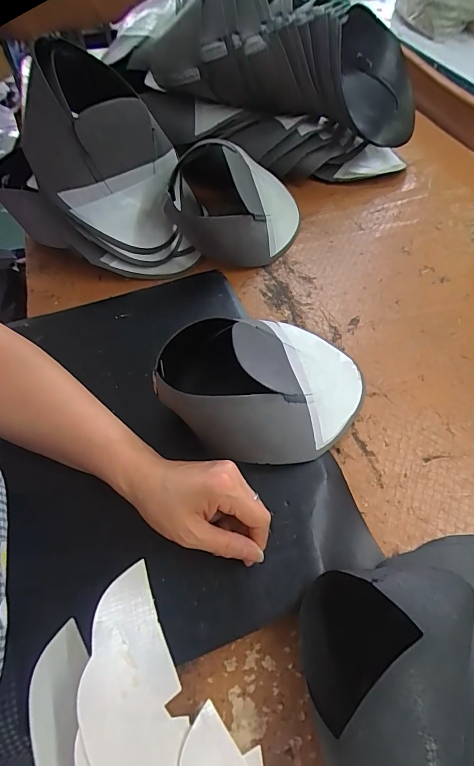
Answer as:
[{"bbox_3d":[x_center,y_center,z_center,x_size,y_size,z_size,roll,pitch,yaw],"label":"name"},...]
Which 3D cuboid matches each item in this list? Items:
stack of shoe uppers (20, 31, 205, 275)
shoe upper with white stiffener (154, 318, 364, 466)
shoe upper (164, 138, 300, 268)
[{"bbox_3d":[-0.161,-0.272,0.515,0.195,0.213,0.149,-3,56,-2],"label":"stack of shoe uppers"},{"bbox_3d":[0.041,-0.003,0.420,0.220,0.097,0.161,-30,61,-18],"label":"shoe upper with white stiffener"},{"bbox_3d":[0.004,-0.264,0.573,0.166,0.127,0.182,9,57,6],"label":"shoe upper"}]

